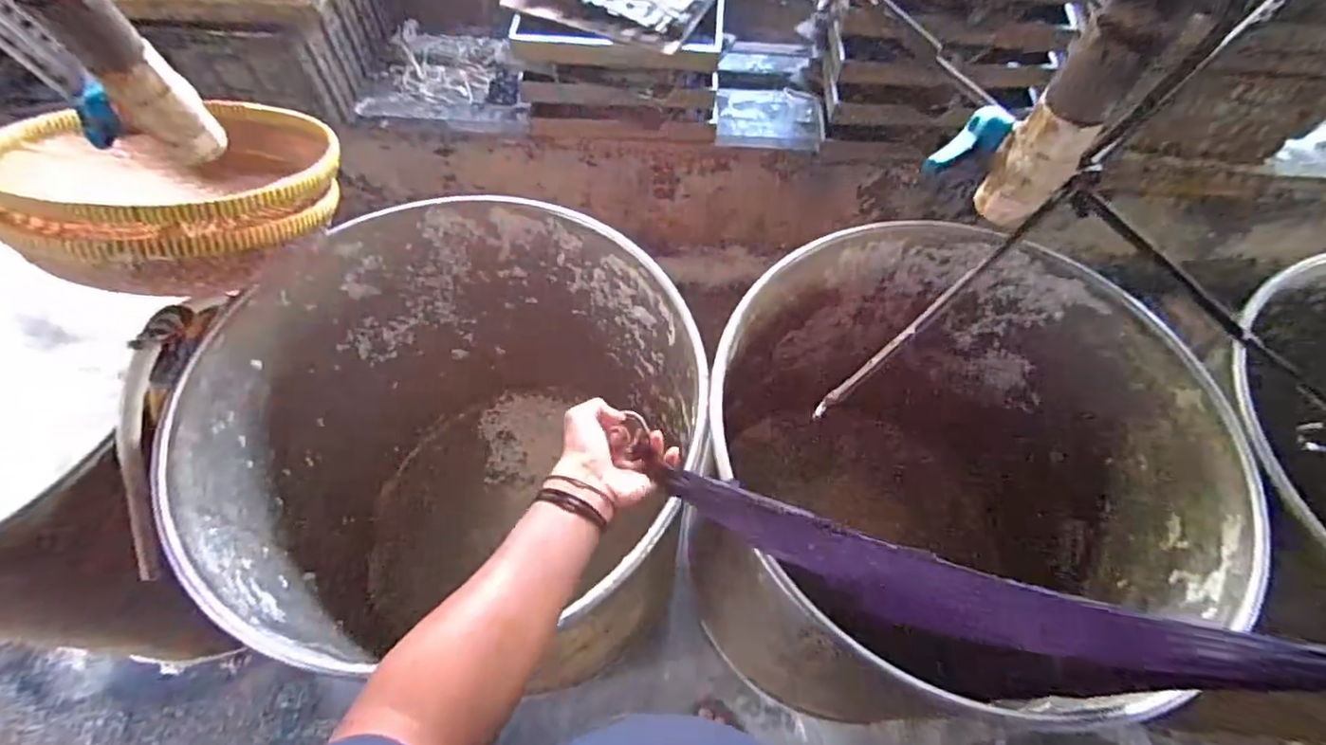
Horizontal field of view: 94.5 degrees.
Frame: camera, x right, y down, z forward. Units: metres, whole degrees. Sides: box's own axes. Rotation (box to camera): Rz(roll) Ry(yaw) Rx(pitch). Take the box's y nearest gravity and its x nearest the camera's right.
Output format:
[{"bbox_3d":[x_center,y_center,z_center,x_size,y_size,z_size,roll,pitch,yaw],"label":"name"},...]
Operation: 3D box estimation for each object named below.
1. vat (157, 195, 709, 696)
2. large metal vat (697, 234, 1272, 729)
[{"bbox_3d":[-0.346,0.199,1.281,0.803,0.797,0.786,0,61,0],"label":"vat"},{"bbox_3d":[0.471,0.263,1.294,0.776,0.846,0.773,0,61,0],"label":"large metal vat"}]

